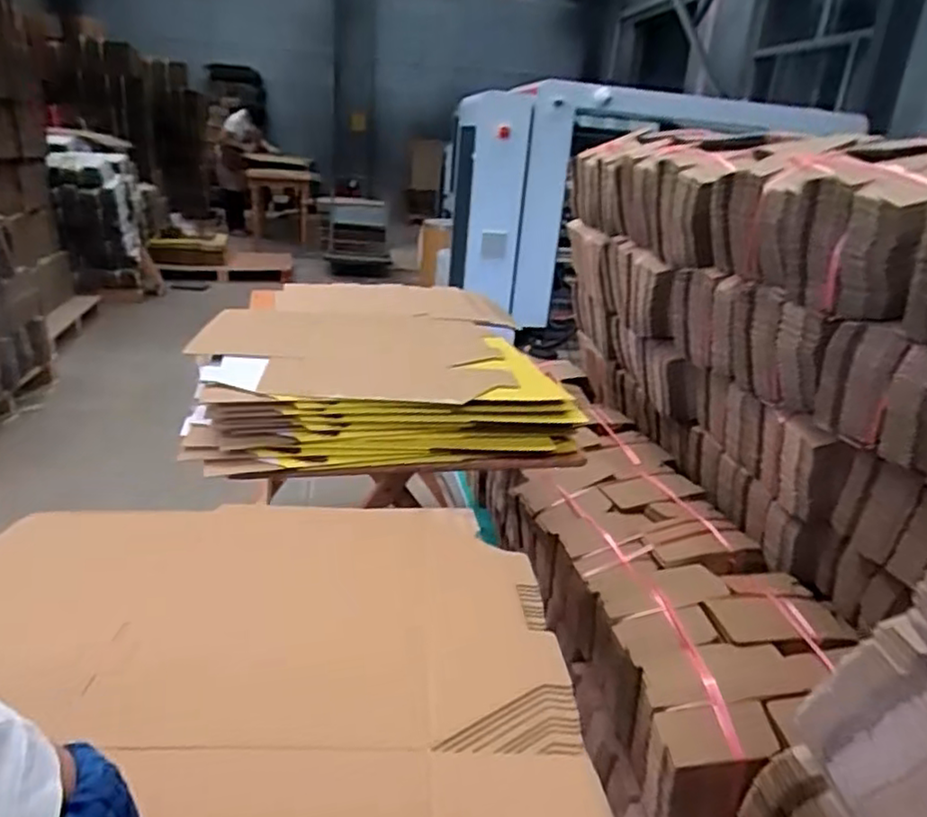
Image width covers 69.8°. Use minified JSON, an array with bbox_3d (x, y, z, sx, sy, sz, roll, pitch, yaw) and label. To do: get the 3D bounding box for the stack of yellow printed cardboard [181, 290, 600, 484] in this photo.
[{"bbox_3d":[-0.175,-0.061,1.347,0.597,0.147,0.694,-2,23,-16],"label":"stack of yellow printed cardboard"}]

